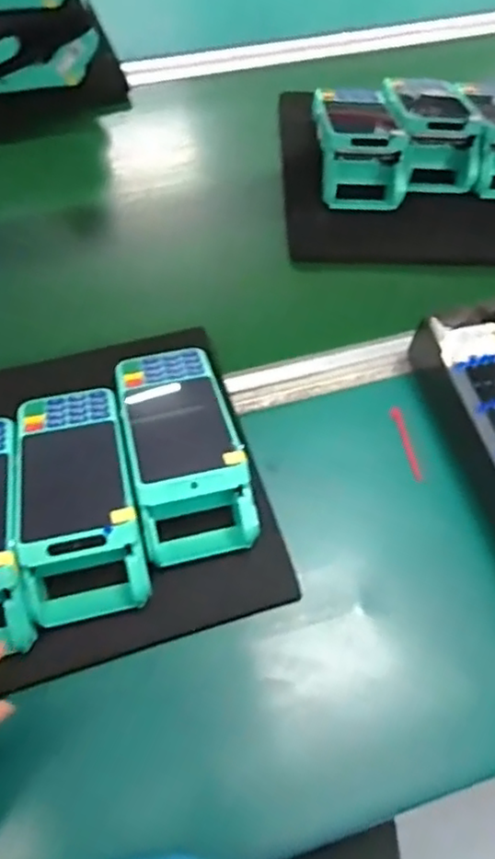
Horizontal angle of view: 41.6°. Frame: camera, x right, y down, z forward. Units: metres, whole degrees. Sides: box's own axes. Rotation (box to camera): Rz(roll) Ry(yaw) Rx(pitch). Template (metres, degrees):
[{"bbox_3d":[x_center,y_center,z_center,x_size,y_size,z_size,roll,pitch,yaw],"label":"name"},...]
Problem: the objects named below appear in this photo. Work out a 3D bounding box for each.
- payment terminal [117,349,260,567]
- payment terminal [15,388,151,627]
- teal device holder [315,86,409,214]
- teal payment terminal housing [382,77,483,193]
[{"bbox_3d":[-0.050,0.009,0.485,0.079,0.067,0.174,-11,62,-10],"label":"payment terminal"},{"bbox_3d":[-0.120,0.043,0.461,0.074,0.069,0.170,-11,62,-10],"label":"payment terminal"},{"bbox_3d":[0.114,-0.301,0.657,0.084,0.053,0.168,3,61,-2],"label":"teal device holder"},{"bbox_3d":[0.190,-0.318,0.682,0.083,0.062,0.156,0,61,-4],"label":"teal payment terminal housing"}]

